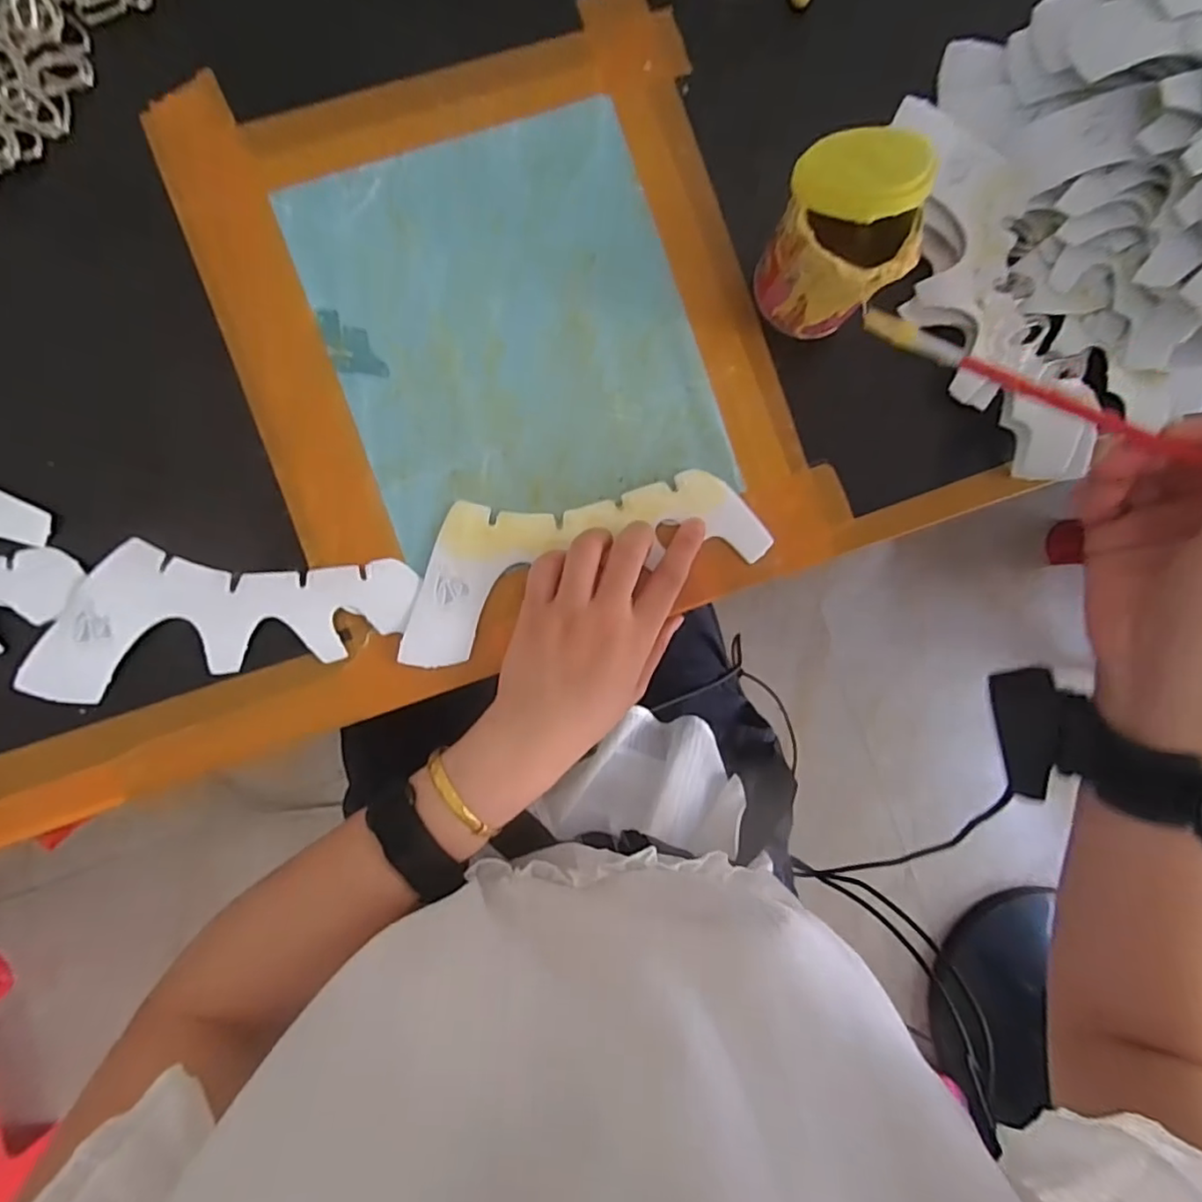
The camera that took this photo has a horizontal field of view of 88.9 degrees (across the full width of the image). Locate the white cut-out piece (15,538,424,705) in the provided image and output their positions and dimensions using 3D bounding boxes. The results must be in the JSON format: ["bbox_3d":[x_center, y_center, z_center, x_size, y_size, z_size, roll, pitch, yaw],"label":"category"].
[{"bbox_3d":[-0.205,0.003,0.334,0.201,0.009,0.073,-10,90,-8],"label":"white cut-out piece"}]

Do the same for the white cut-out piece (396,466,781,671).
[{"bbox_3d":[-0.012,-0.026,0.355,0.215,0.005,0.080,-14,89,-6],"label":"white cut-out piece"}]

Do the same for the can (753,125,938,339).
[{"bbox_3d":[0.126,-0.195,0.333,0.069,0.089,0.067,0,87,-5],"label":"can"}]

